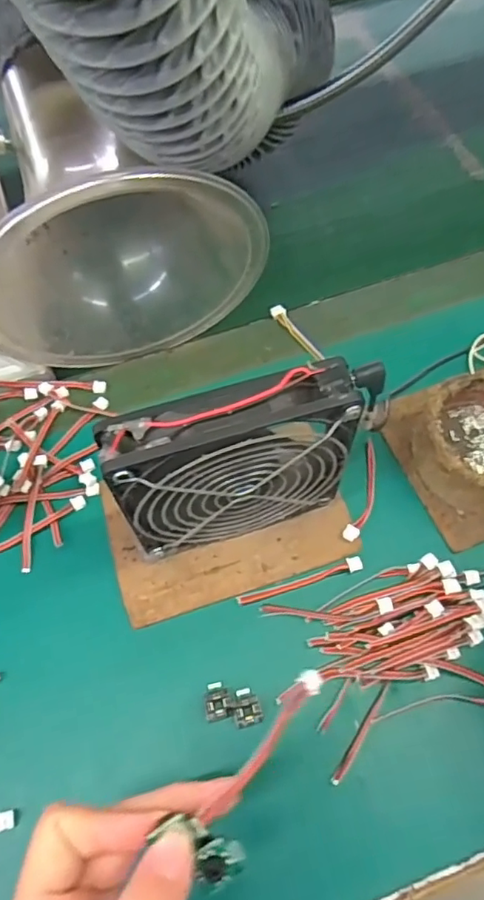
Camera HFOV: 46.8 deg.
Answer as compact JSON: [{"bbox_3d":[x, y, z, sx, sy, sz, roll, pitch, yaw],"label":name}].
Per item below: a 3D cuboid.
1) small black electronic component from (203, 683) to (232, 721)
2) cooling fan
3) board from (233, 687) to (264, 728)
[{"bbox_3d":[-0.013,0.134,0.299,0.015,0.007,0.018,-12,64,-5],"label":"small black electronic component"},{"bbox_3d":[0.001,0.011,0.294,0.124,0.126,0.030,-17,64,-7],"label":"cooling fan"},{"bbox_3d":[0.003,0.136,0.297,0.014,0.006,0.018,-12,64,-4],"label":"board"}]

